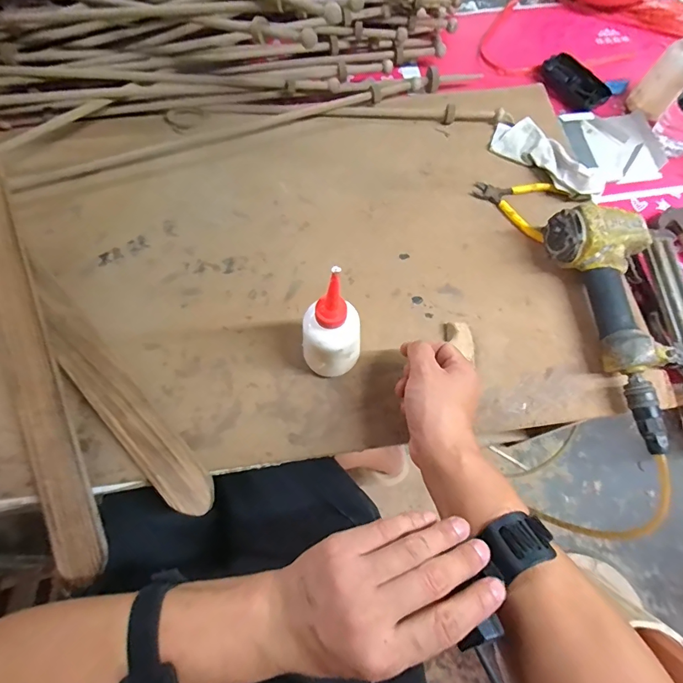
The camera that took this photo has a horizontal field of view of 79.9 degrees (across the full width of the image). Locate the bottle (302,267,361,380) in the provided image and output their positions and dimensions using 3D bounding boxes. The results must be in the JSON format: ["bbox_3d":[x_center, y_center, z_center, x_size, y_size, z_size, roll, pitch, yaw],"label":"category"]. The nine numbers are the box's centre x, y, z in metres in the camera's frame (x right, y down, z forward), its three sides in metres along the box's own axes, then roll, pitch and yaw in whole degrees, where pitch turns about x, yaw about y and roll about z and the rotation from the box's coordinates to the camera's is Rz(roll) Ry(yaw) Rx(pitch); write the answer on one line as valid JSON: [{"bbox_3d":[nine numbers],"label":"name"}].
[{"bbox_3d":[-0.007,-0.005,0.404,0.063,0.145,0.054,-3,69,-2],"label":"bottle"}]

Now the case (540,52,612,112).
[{"bbox_3d":[0.361,-0.401,0.631,0.062,0.024,0.102,-27,72,-10],"label":"case"}]

